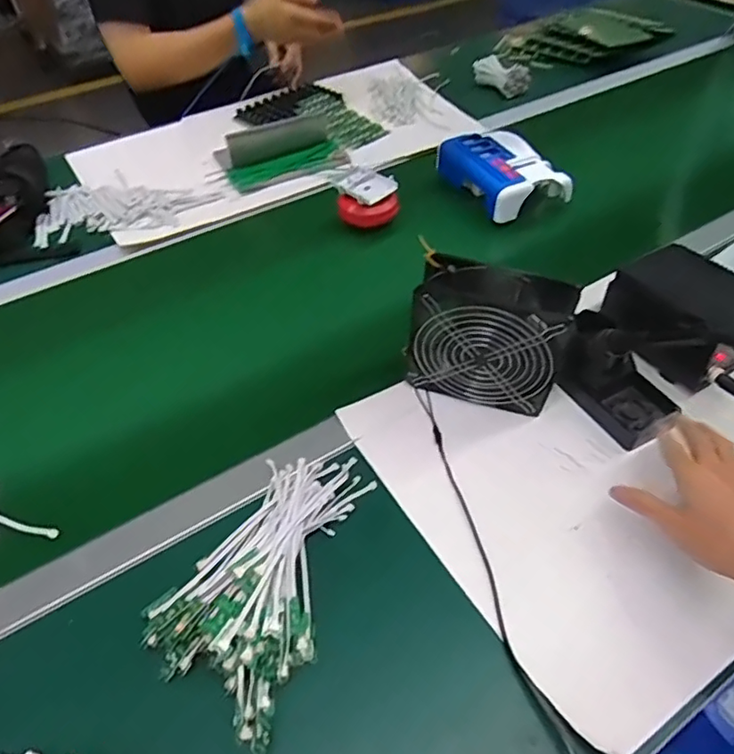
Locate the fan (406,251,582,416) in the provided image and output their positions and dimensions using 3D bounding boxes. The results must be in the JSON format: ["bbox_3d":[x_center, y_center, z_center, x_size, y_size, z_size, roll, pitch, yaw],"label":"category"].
[{"bbox_3d":[0.122,-0.037,0.593,0.150,0.151,0.063,13,50,13],"label":"fan"}]

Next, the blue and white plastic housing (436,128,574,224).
[{"bbox_3d":[0.209,-0.323,0.902,0.128,0.060,0.181,-22,52,-17],"label":"blue and white plastic housing"}]

